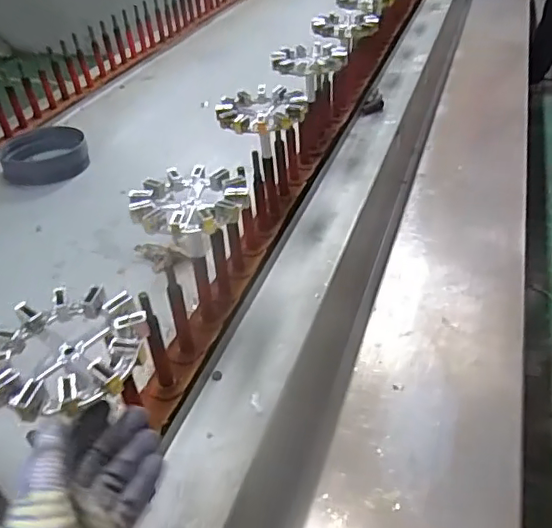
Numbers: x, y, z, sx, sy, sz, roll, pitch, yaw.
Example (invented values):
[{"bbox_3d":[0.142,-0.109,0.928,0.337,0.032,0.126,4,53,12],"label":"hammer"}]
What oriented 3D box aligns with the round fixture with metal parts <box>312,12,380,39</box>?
[{"bbox_3d":[0.130,-0.445,1.044,0.117,0.024,0.097,3,39,11],"label":"round fixture with metal parts"}]

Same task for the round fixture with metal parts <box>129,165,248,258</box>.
[{"bbox_3d":[-0.091,-0.050,0.625,0.122,0.073,0.123,-4,38,3],"label":"round fixture with metal parts"}]

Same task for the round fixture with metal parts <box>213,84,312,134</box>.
[{"bbox_3d":[-0.020,-0.214,0.784,0.117,0.024,0.116,-4,38,3],"label":"round fixture with metal parts"}]

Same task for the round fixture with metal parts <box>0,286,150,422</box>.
[{"bbox_3d":[-0.165,0.067,0.446,0.123,0.022,0.122,-4,38,3],"label":"round fixture with metal parts"}]

